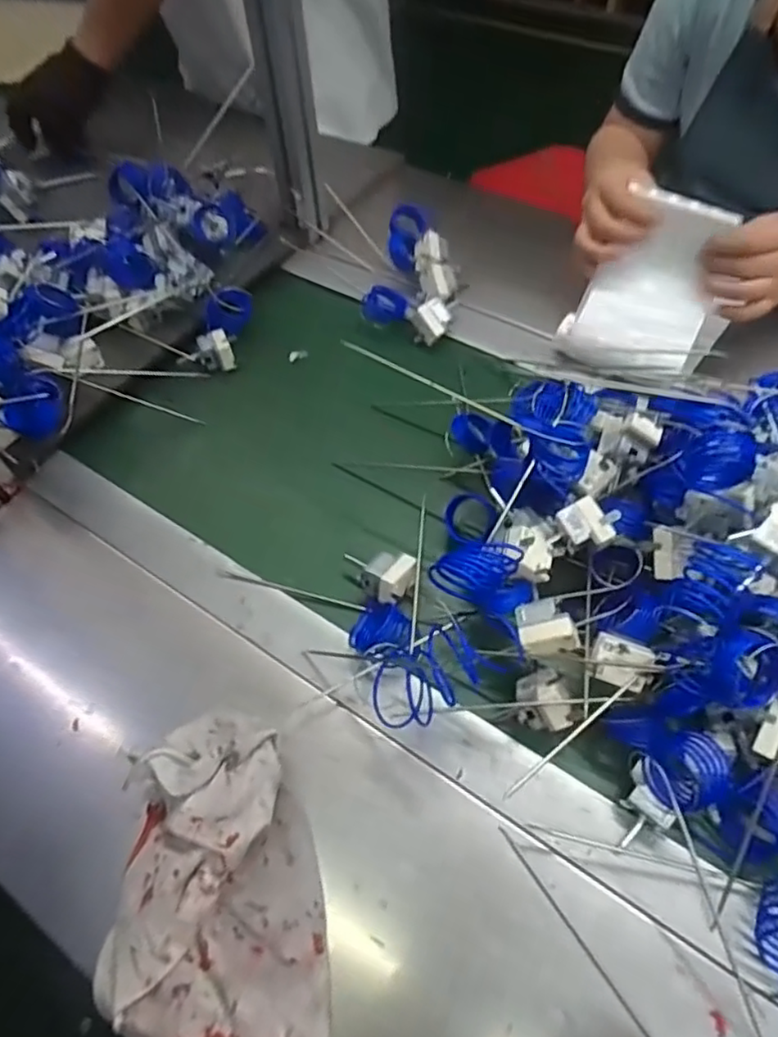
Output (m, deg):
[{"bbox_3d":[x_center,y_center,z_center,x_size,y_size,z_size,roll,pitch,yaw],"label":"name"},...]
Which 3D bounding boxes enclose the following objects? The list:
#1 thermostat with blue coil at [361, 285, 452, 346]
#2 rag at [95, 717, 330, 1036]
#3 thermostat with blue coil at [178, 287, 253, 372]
[{"bbox_3d":[0.020,-0.221,0.694,0.091,0.029,0.044,25,61,18],"label":"thermostat with blue coil"},{"bbox_3d":[-0.109,0.239,0.383,0.135,0.052,0.237,-10,56,-4],"label":"rag"},{"bbox_3d":[-0.184,-0.204,0.696,0.052,0.035,0.092,12,75,12],"label":"thermostat with blue coil"}]

